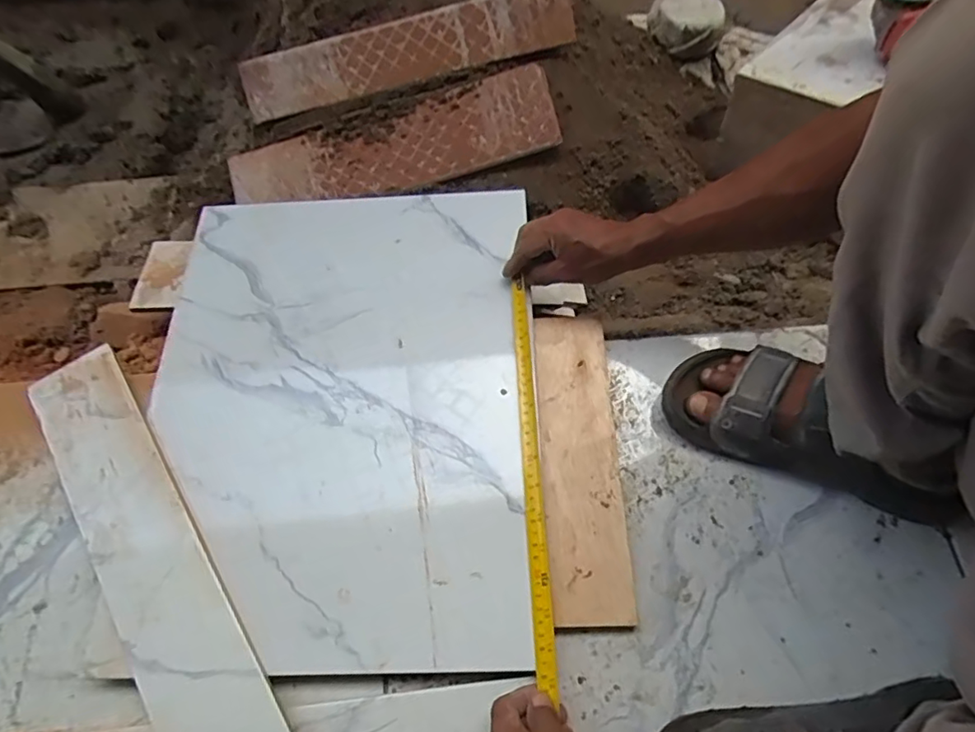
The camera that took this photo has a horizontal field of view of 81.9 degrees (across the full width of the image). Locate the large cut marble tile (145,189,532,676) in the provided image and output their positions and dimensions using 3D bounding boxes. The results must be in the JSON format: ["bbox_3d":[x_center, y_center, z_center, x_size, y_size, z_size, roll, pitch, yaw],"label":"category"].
[{"bbox_3d":[-0.152,0.024,0.564,0.364,0.013,0.489,-1,63,1],"label":"large cut marble tile"}]

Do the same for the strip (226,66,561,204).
[{"bbox_3d":[-0.145,-0.322,0.830,0.484,0.022,0.129,-14,83,8],"label":"strip"}]

